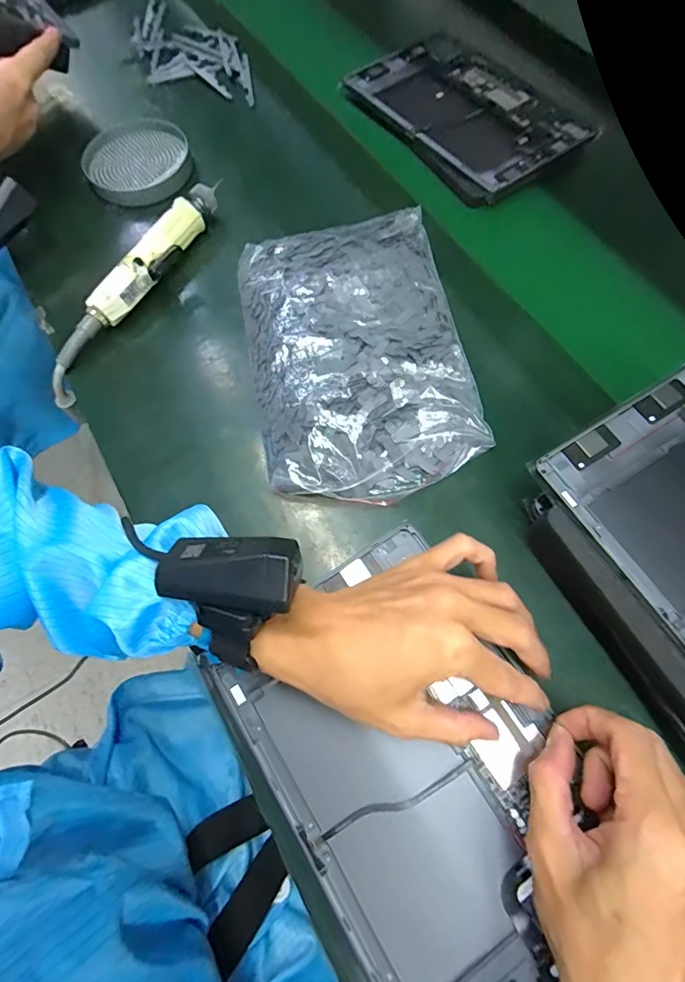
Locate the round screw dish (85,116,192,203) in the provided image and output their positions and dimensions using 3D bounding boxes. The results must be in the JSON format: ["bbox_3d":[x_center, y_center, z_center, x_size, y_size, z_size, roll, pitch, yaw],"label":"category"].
[{"bbox_3d":[-0.226,-0.362,0.516,0.110,0.027,0.121,0,69,0],"label":"round screw dish"}]

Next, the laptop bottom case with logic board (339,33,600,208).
[{"bbox_3d":[0.137,-0.439,0.533,0.171,0.016,0.259,-34,72,-12],"label":"laptop bottom case with logic board"}]

